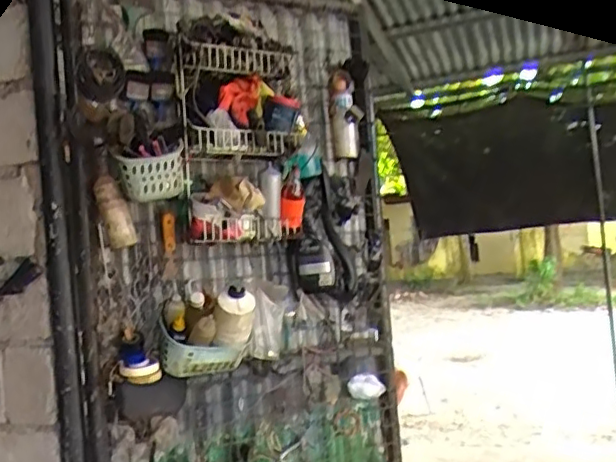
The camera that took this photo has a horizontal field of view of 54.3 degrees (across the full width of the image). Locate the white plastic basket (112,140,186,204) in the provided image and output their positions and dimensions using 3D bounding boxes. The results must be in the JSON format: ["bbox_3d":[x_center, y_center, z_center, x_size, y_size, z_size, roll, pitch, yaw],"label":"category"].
[{"bbox_3d":[-0.366,-0.137,1.412,0.165,0.120,0.123,-5,-2,-15],"label":"white plastic basket"}]

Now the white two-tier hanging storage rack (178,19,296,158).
[{"bbox_3d":[-0.179,-0.361,1.587,0.319,0.351,0.165,-2,-4,-12],"label":"white two-tier hanging storage rack"}]

